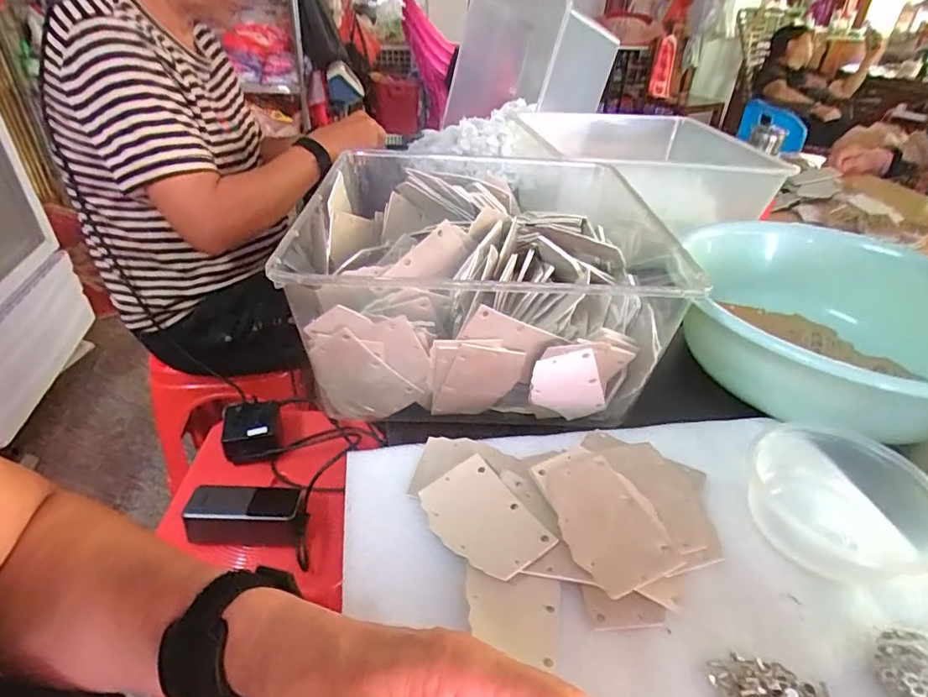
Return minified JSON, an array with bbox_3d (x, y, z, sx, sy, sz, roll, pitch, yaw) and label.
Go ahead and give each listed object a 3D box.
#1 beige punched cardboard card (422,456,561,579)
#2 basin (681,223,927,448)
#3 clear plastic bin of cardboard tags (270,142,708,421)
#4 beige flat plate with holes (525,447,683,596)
[{"bbox_3d":[0.012,0.109,0.334,0.054,0.005,0.083,-28,41,-22],"label":"beige punched cardboard card"},{"bbox_3d":[0.345,-0.026,0.478,0.262,0.097,0.317,13,37,14],"label":"basin"},{"bbox_3d":[0.024,-0.059,0.495,0.323,0.152,0.289,1,36,-2],"label":"clear plastic bin of cardboard tags"},{"bbox_3d":[0.085,0.102,0.325,0.057,0.006,0.096,-16,41,-15],"label":"beige flat plate with holes"}]

